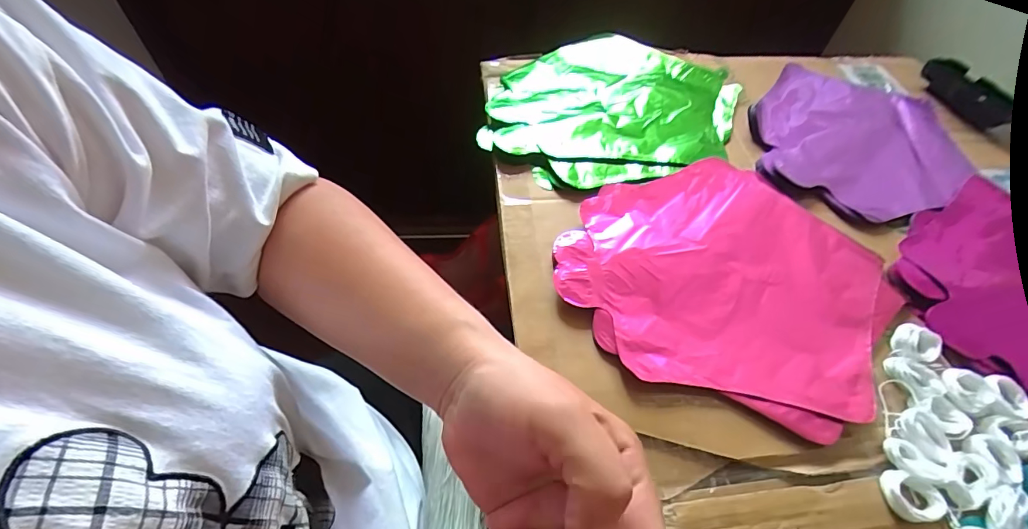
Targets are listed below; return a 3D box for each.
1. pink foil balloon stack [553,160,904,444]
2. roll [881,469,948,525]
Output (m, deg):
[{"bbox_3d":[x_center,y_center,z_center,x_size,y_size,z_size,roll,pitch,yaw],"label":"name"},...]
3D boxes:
[{"bbox_3d":[0.169,0.004,0.366,0.231,0.011,0.237,34,59,18],"label":"pink foil balloon stack"},{"bbox_3d":[0.239,0.140,0.275,0.027,0.014,0.026,2,54,-3],"label":"roll"}]

